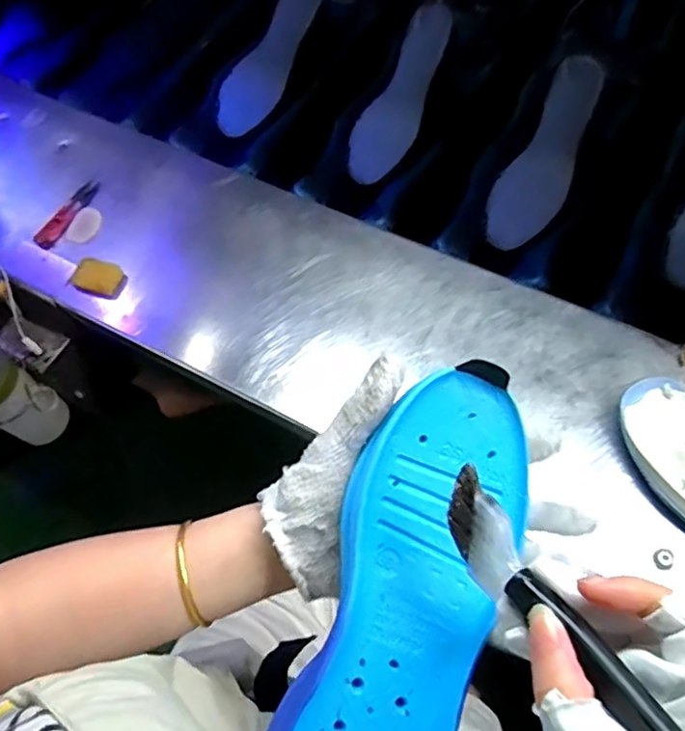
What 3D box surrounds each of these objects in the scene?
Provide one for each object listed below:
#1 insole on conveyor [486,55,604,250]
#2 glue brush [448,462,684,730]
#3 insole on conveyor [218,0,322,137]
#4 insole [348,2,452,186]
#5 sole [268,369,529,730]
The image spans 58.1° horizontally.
[{"bbox_3d":[0.231,-0.237,0.692,0.069,0.019,0.222,26,92,16],"label":"insole on conveyor"},{"bbox_3d":[0.093,0.108,0.246,0.024,0.025,0.158,-31,49,-15],"label":"glue brush"},{"bbox_3d":[-0.093,-0.409,0.813,0.064,0.026,0.228,32,93,18],"label":"insole on conveyor"},{"bbox_3d":[0.073,-0.333,0.759,0.066,0.020,0.226,25,89,15],"label":"insole"},{"bbox_3d":[0.031,0.120,0.309,0.084,0.030,0.236,17,75,11],"label":"sole"}]

